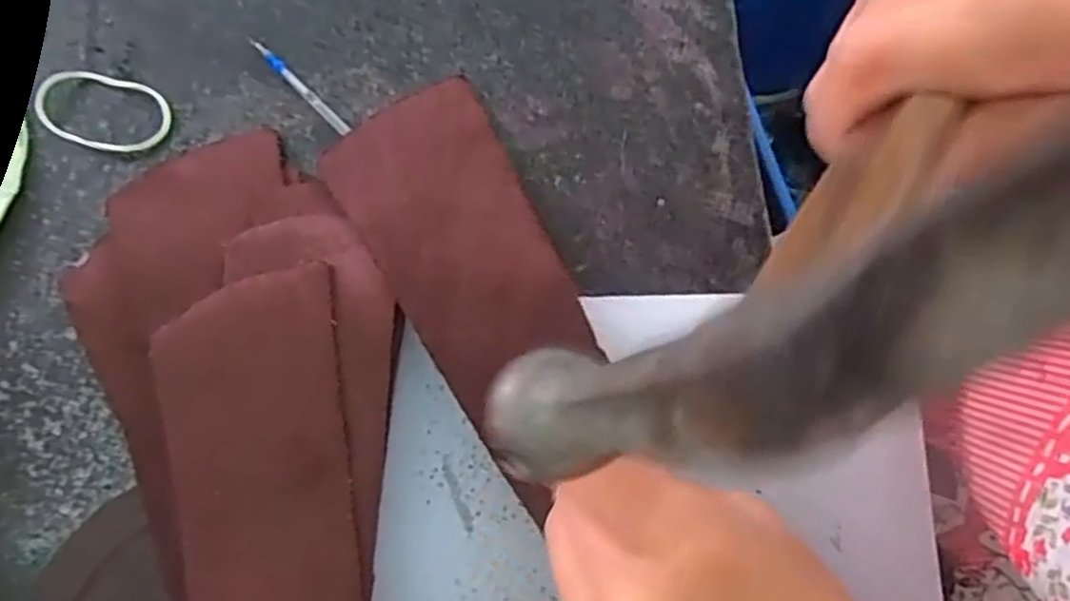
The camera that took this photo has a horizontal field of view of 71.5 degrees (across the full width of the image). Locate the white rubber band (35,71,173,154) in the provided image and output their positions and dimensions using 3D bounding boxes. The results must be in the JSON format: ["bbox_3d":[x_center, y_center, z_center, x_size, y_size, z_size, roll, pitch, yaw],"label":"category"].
[{"bbox_3d":[-0.178,-0.078,0.305,0.055,0.004,0.031,11,80,3],"label":"white rubber band"}]

